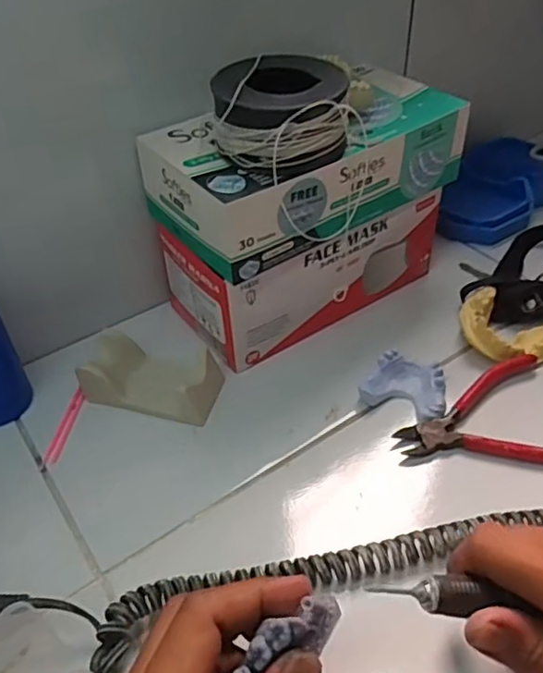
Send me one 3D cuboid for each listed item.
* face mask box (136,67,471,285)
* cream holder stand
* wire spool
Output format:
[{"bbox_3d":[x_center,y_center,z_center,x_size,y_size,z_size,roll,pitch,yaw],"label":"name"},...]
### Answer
[{"bbox_3d":[0.027,-0.125,0.436,0.218,0.068,0.105,-25,47,-23],"label":"face mask box"},{"bbox_3d":[-0.084,0.028,0.434,0.092,0.032,0.053,9,44,13],"label":"cream holder stand"},{"bbox_3d":[0.006,-0.137,0.383,0.079,0.047,0.073,-1,46,1],"label":"wire spool"}]

